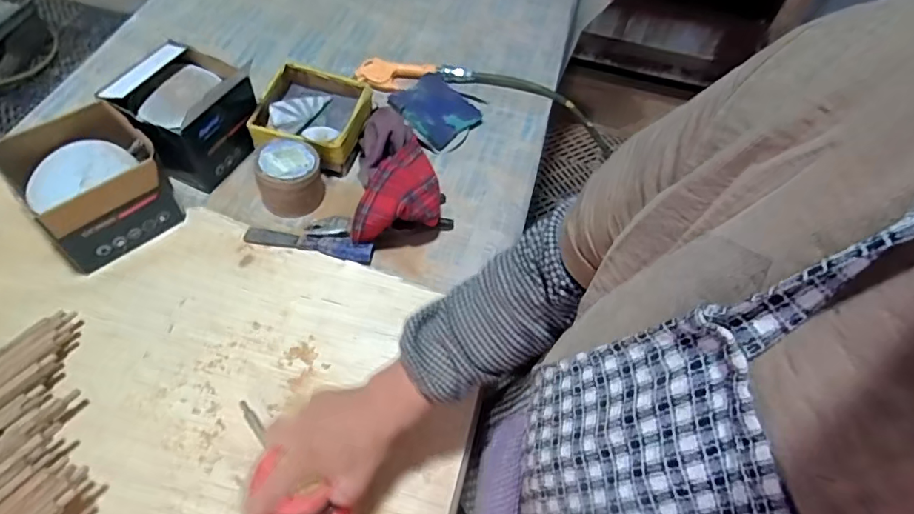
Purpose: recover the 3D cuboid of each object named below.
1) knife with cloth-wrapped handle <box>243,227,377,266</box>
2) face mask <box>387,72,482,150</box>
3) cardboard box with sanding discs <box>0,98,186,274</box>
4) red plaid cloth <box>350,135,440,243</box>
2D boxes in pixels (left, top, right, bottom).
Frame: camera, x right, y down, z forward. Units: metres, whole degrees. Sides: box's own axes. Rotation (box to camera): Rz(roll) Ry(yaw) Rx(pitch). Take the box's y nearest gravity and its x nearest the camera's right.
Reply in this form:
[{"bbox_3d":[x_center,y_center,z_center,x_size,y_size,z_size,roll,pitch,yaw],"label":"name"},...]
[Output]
[{"bbox_3d":[-0.194,-0.020,0.655,0.167,0.009,0.029,11,57,1],"label":"knife with cloth-wrapped handle"},{"bbox_3d":[-0.034,-0.240,0.802,0.113,0.030,0.126,-36,68,-25],"label":"face mask"},{"bbox_3d":[-0.439,-0.088,0.610,0.142,0.122,0.139,-37,68,-25],"label":"cardboard box with sanding discs"},{"bbox_3d":[-0.061,-0.089,0.676,0.093,0.076,0.181,21,58,7],"label":"red plaid cloth"}]

